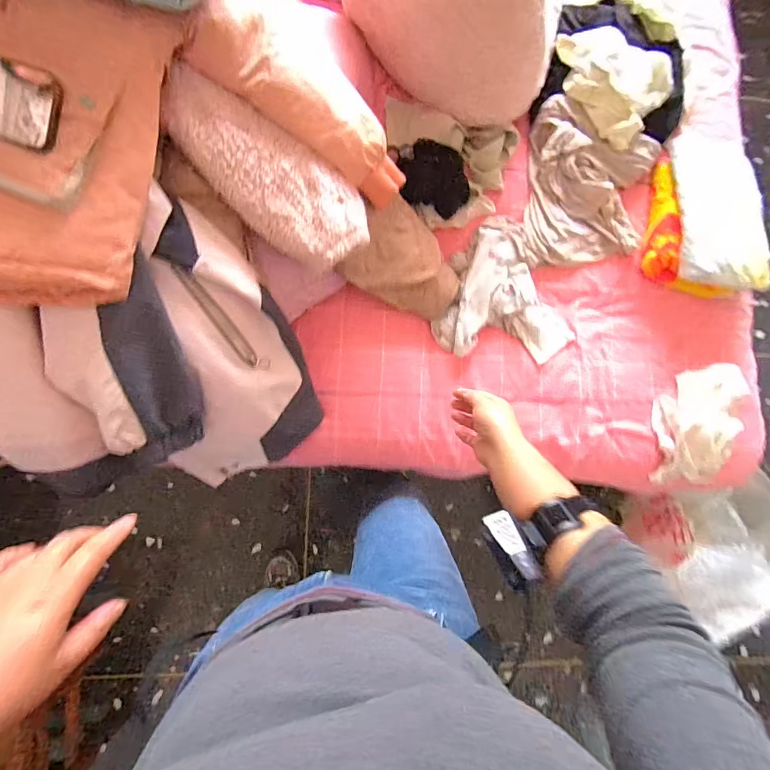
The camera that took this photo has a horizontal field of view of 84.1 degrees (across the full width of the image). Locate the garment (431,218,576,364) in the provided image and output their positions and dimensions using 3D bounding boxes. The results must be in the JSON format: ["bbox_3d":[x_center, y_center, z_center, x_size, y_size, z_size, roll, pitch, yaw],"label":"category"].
[{"bbox_3d":[0.189,-0.140,0.721,0.219,0.045,0.242,-28,87,-9],"label":"garment"}]

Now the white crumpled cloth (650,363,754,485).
[{"bbox_3d":[0.530,0.068,0.728,0.130,0.074,0.197,-1,83,-6],"label":"white crumpled cloth"}]

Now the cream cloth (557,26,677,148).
[{"bbox_3d":[0.396,-0.533,0.736,0.158,0.058,0.215,-38,88,-9],"label":"cream cloth"}]

